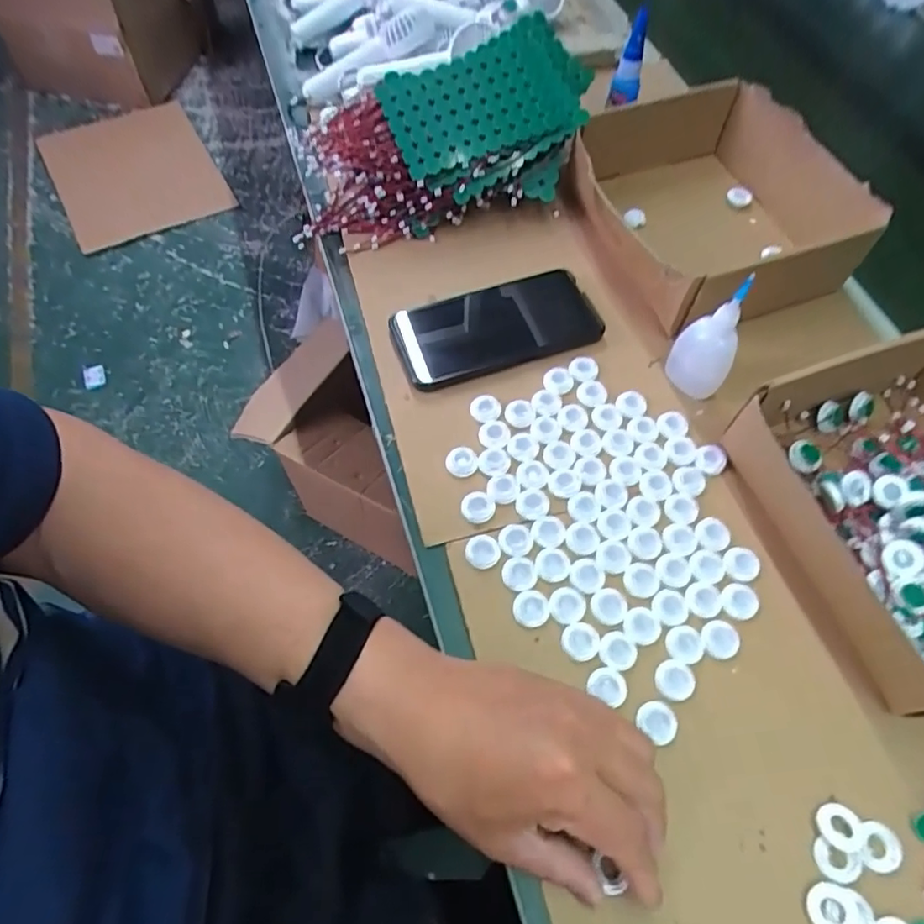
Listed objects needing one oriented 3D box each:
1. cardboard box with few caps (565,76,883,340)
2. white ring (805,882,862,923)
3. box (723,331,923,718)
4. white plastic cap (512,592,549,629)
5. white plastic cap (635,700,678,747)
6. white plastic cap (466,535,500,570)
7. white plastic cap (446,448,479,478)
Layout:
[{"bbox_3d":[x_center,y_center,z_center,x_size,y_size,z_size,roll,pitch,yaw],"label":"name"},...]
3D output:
[{"bbox_3d":[0.213,-0.225,0.515,0.207,0.070,0.215,-20,63,-11],"label":"cardboard box with few caps"},{"bbox_3d":[0.191,0.230,0.303,0.025,0.004,0.023,0,61,-1],"label":"white ring"},{"bbox_3d":[0.309,0.029,0.382,0.188,0.066,0.221,-17,63,-9],"label":"box"},{"bbox_3d":[0.044,0.093,0.377,0.022,0.004,0.023,0,61,-1],"label":"white plastic cap"},{"bbox_3d":[0.115,0.152,0.346,0.024,0.006,0.023,0,61,-1],"label":"white plastic cap"},{"bbox_3d":[0.014,0.059,0.393,0.022,0.004,0.022,-3,61,-2],"label":"white plastic cap"},{"bbox_3d":[0.000,-0.001,0.424,0.022,0.004,0.021,0,61,-1],"label":"white plastic cap"}]

